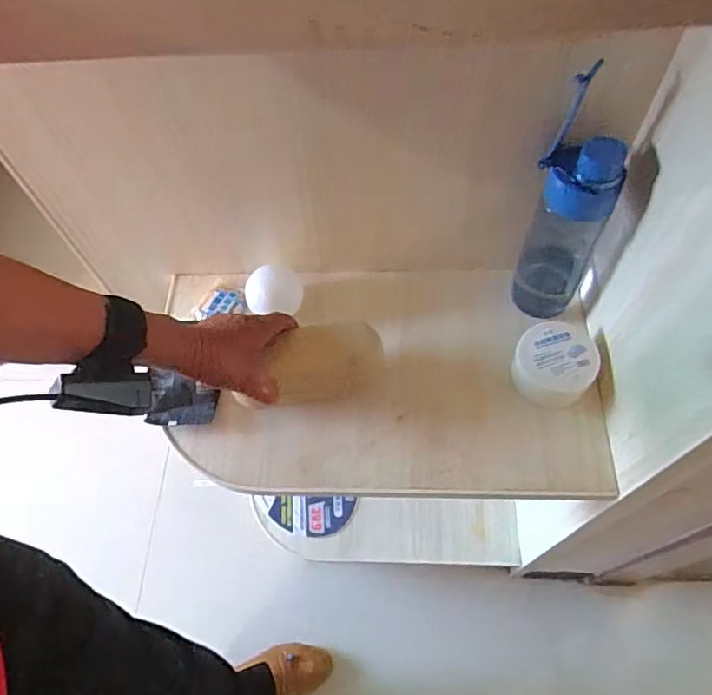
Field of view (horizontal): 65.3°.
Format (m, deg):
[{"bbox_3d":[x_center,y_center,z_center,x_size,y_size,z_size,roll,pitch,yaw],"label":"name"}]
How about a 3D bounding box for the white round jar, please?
[{"bbox_3d":[0.208,0.017,0.588,0.079,0.049,0.080,-2,61,3],"label":"white round jar"}]

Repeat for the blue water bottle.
[{"bbox_3d":[0.209,-0.126,0.549,0.076,0.253,0.057,26,66,17],"label":"blue water bottle"}]

